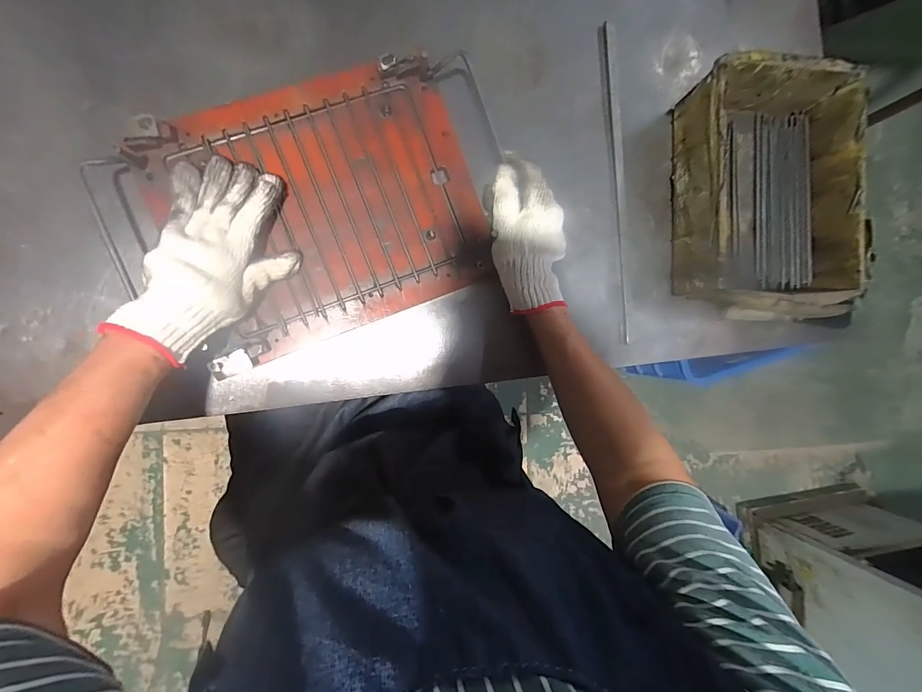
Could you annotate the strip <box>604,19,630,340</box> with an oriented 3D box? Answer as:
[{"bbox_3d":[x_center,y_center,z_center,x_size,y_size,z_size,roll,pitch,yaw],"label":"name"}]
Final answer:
[{"bbox_3d":[0.180,-0.185,0.444,0.014,0.008,0.357,-3,91,-8],"label":"strip"}]

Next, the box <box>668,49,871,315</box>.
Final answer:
[{"bbox_3d":[0.335,-0.165,0.434,0.178,0.077,0.254,-2,91,-8],"label":"box"}]

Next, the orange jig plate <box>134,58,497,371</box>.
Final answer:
[{"bbox_3d":[-0.128,-0.135,0.391,0.291,0.012,0.231,-22,94,-8],"label":"orange jig plate"}]

